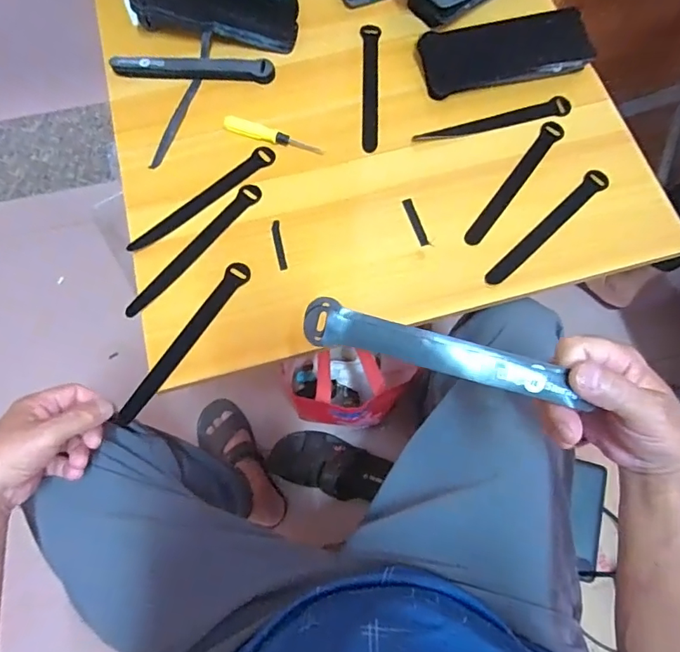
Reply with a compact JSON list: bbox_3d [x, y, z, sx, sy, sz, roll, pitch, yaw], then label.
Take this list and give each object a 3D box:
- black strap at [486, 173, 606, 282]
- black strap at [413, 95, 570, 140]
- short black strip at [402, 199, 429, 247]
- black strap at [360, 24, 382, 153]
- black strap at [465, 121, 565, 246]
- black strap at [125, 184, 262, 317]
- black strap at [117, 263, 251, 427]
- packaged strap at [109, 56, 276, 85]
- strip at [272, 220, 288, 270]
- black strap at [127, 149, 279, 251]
[{"bbox_3d":[0.233,-0.112,0.533,0.196,0.004,0.025,-41,76,-12],"label":"black strap"},{"bbox_3d":[0.185,-0.248,0.582,0.194,0.010,0.023,-13,72,-4],"label":"black strap"},{"bbox_3d":[0.085,-0.117,0.536,0.011,0.004,0.060,-17,73,-5],"label":"short black strip"},{"bbox_3d":[0.038,-0.299,0.593,0.022,0.004,0.191,1,72,1],"label":"black strap"},{"bbox_3d":[0.203,-0.167,0.554,0.023,0.004,0.196,35,75,11],"label":"black strap"},{"bbox_3d":[-0.157,-0.084,0.530,0.025,0.009,0.197,35,73,13],"label":"black strap"},{"bbox_3d":[-0.158,0.015,0.492,0.021,0.009,0.197,31,73,10],"label":"black strap"},{"bbox_3d":[-0.181,-0.324,0.595,0.197,0.021,0.028,2,72,1],"label":"packaged strap"},{"bbox_3d":[-0.068,-0.090,0.531,0.009,0.004,0.061,-11,72,-3],"label":"strip"},{"bbox_3d":[-0.154,-0.145,0.545,0.193,0.011,0.029,-40,76,-12],"label":"black strap"}]

